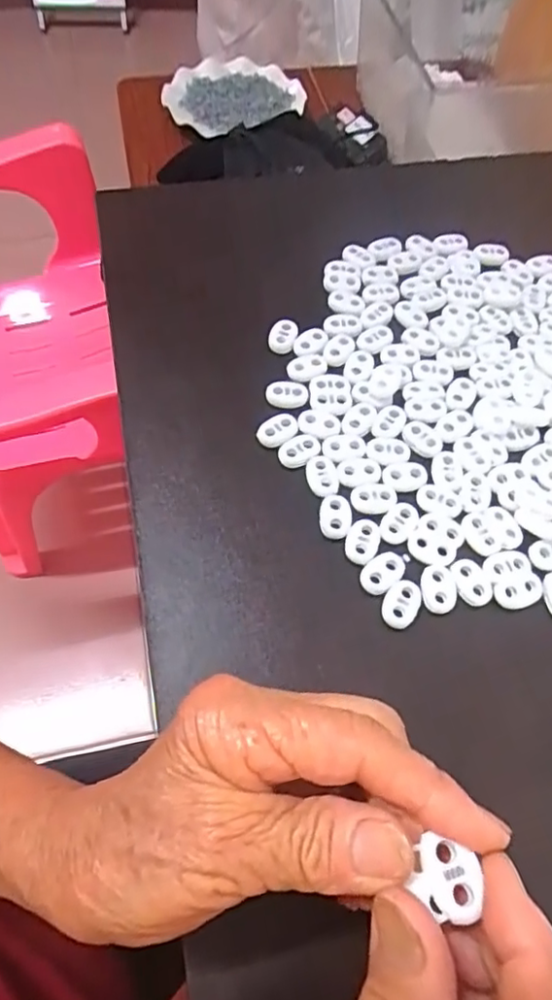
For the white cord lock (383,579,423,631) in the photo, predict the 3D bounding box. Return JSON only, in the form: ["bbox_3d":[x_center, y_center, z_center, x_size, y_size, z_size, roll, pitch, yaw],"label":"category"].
[{"bbox_3d":[0.057,0.046,0.268,0.015,0.004,0.023,27,64,12],"label":"white cord lock"}]

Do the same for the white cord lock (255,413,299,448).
[{"bbox_3d":[0.001,-0.036,0.308,0.022,0.004,0.016,-30,67,-17],"label":"white cord lock"}]

